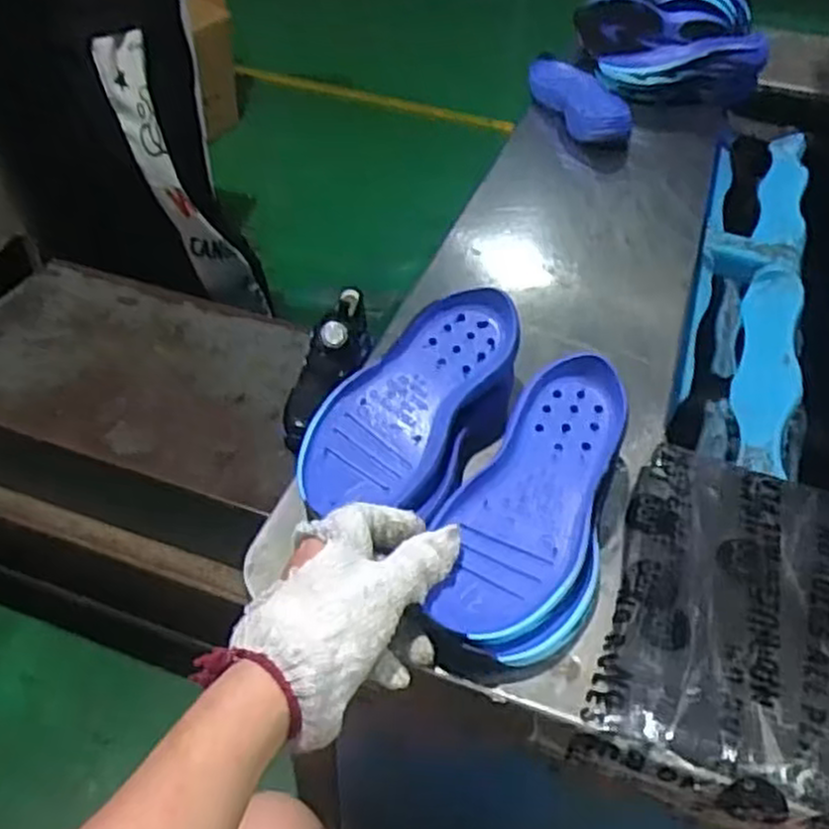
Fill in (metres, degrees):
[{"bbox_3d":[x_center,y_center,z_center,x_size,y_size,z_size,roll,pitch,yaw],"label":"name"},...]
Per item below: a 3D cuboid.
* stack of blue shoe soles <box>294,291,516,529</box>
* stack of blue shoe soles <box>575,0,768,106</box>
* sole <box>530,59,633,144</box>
[{"bbox_3d":[0.006,0.002,0.546,0.088,0.063,0.198,29,58,25],"label":"stack of blue shoe soles"},{"bbox_3d":[0.340,-0.494,1.069,0.231,0.101,0.240,7,43,5],"label":"stack of blue shoe soles"},{"bbox_3d":[0.204,-0.387,0.988,0.074,0.045,0.203,-11,45,-14],"label":"sole"}]

